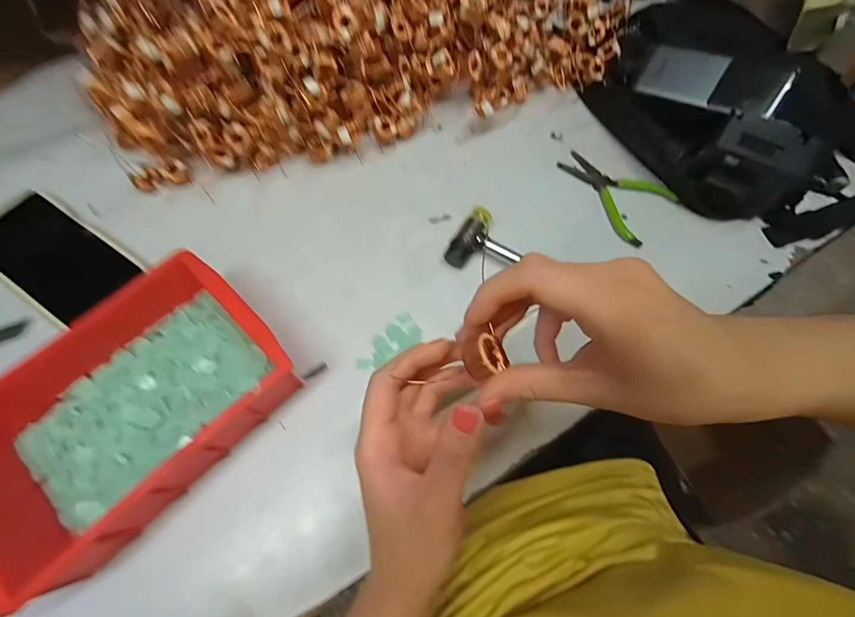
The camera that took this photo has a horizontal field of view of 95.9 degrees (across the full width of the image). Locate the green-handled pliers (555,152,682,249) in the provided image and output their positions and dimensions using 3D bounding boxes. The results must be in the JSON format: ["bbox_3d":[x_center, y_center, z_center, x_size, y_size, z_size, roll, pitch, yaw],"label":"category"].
[{"bbox_3d":[0.188,-0.123,0.394,0.115,0.019,0.079,38,72,13],"label":"green-handled pliers"}]

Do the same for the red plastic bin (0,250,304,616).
[{"bbox_3d":[-0.207,0.071,0.281,0.200,0.072,0.134,-41,75,-16],"label":"red plastic bin"}]

